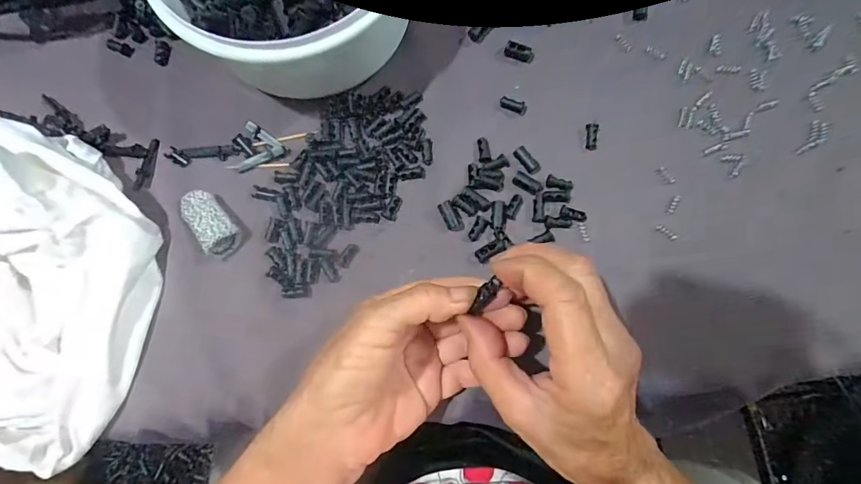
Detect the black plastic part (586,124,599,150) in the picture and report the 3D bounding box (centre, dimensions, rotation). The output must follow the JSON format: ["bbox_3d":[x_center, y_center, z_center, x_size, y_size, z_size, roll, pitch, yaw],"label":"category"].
[{"bbox_3d":[0.110,-0.071,0.286,0.007,0.006,0.018,1,82,2],"label":"black plastic part"}]

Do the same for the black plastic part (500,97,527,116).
[{"bbox_3d":[0.057,-0.094,0.292,0.019,0.005,0.007,26,84,5],"label":"black plastic part"}]

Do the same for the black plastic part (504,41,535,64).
[{"bbox_3d":[0.063,-0.135,0.298,0.021,0.005,0.011,16,83,4],"label":"black plastic part"}]

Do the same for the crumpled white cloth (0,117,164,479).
[{"bbox_3d":[-0.277,0.027,0.255,0.190,0.059,0.202,13,83,4],"label":"crumpled white cloth"}]

